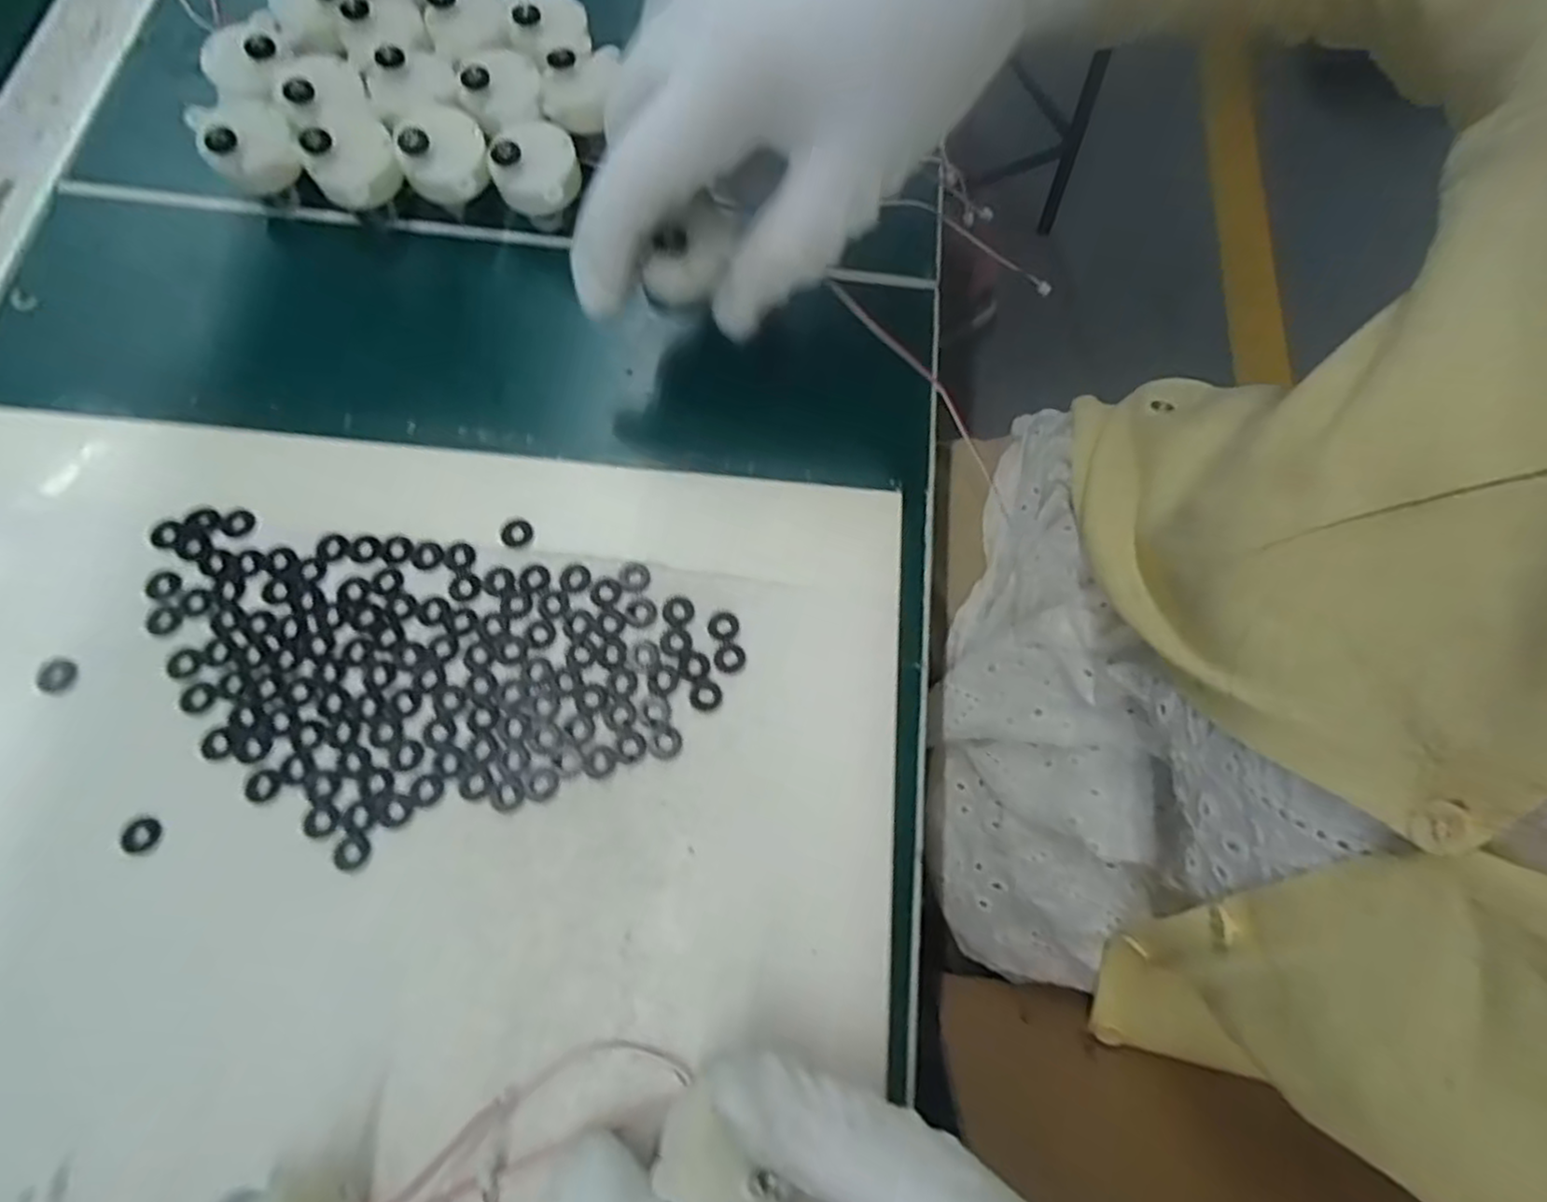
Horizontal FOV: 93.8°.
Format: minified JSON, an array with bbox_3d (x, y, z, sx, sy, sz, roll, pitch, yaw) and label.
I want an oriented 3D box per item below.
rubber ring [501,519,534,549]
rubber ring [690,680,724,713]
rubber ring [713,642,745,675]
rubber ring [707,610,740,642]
[{"bbox_3d":[-0.087,-0.023,0.246,0.009,0.004,0.010,38,74,9],"label":"rubber ring"},{"bbox_3d":[-0.022,0.030,0.231,0.010,0.004,0.010,1,72,-3],"label":"rubber ring"},{"bbox_3d":[-0.014,0.018,0.236,0.010,0.004,0.010,1,72,-3],"label":"rubber ring"},{"bbox_3d":[-0.017,0.008,0.239,0.010,0.004,0.010,1,72,-3],"label":"rubber ring"}]

